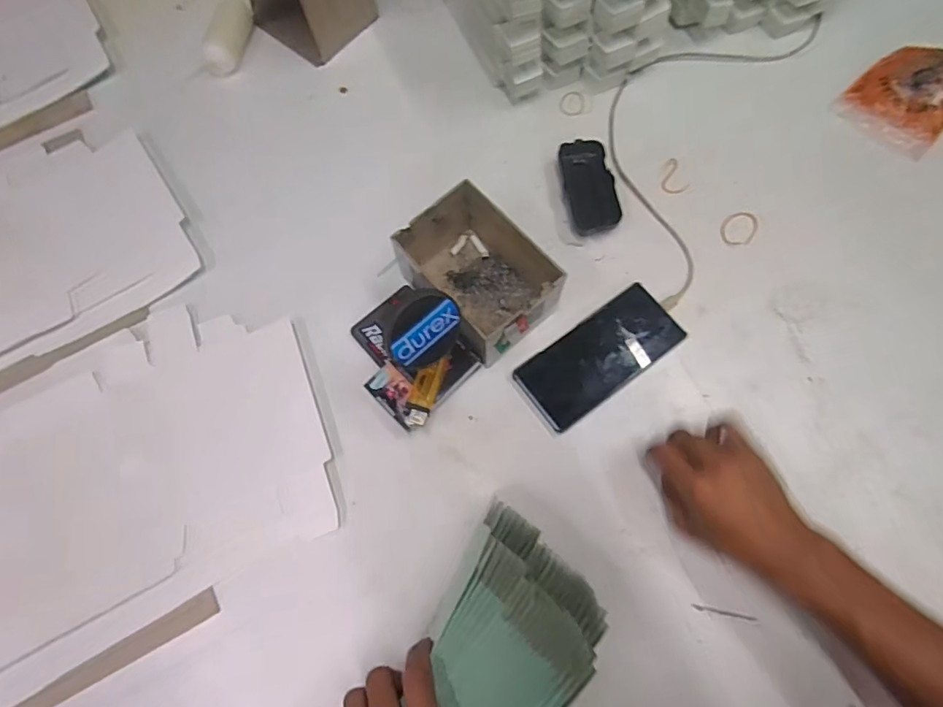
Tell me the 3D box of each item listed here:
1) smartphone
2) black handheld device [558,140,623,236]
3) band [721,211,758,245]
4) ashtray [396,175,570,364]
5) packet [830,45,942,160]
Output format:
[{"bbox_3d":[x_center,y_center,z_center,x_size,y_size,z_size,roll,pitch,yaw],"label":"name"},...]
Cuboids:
[{"bbox_3d":[0.127,0.001,0.511,0.163,0.008,0.074,-36,74,-9],"label":"smartphone"},{"bbox_3d":[0.126,-0.178,0.562,0.049,0.027,0.106,-7,72,0],"label":"black handheld device"},{"bbox_3d":[0.285,-0.134,0.555,0.033,0.005,0.048,36,77,12],"label":"band"},{"bbox_3d":[0.008,-0.075,0.506,0.100,0.074,0.143,-42,76,-10],"label":"ashtray"},{"bbox_3d":[0.480,-0.285,0.571,0.107,0.037,0.114,39,78,13],"label":"packet"}]

